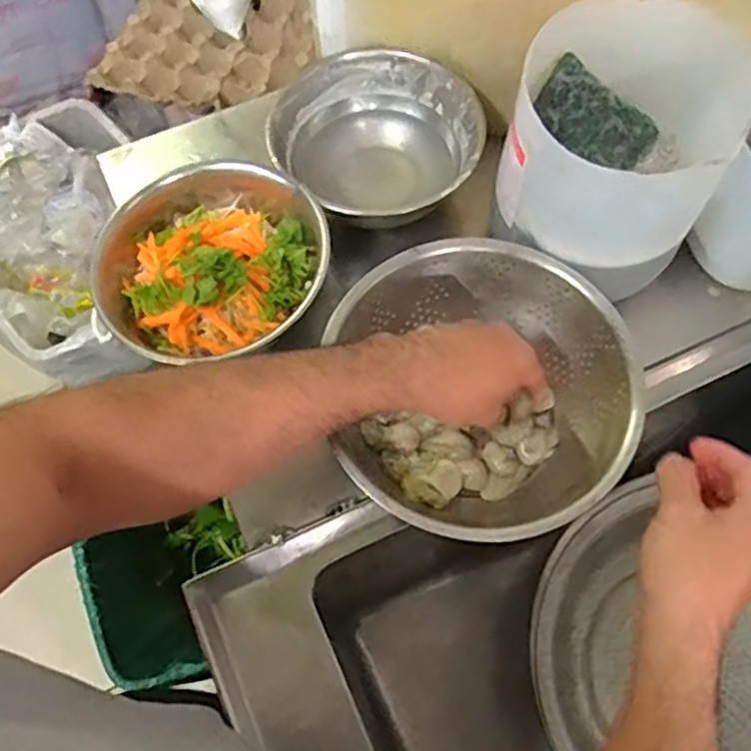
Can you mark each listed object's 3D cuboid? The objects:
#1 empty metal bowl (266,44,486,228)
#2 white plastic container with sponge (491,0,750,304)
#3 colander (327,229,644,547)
[{"bbox_3d":[0.002,-0.188,0.598,0.158,0.082,0.166,0,65,0],"label":"empty metal bowl"},{"bbox_3d":[0.169,-0.155,0.513,0.143,0.146,0.147,18,67,8],"label":"white plastic container with sponge"},{"bbox_3d":[0.071,0.013,0.494,0.195,0.078,0.204,0,65,0],"label":"colander"}]

